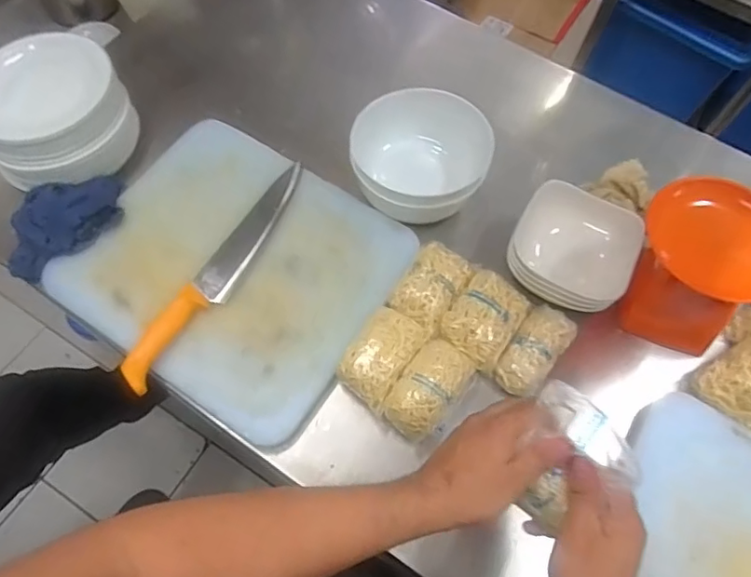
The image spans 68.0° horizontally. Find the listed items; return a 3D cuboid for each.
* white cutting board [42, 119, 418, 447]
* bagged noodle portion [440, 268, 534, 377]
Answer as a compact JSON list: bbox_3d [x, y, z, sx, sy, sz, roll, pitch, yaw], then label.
[{"bbox_3d":[-0.181,-0.034,0.722,0.377,0.037,0.332,30,66,12],"label":"white cutting board"},{"bbox_3d":[0.135,0.032,0.685,0.083,0.032,0.112,31,66,13],"label":"bagged noodle portion"}]

